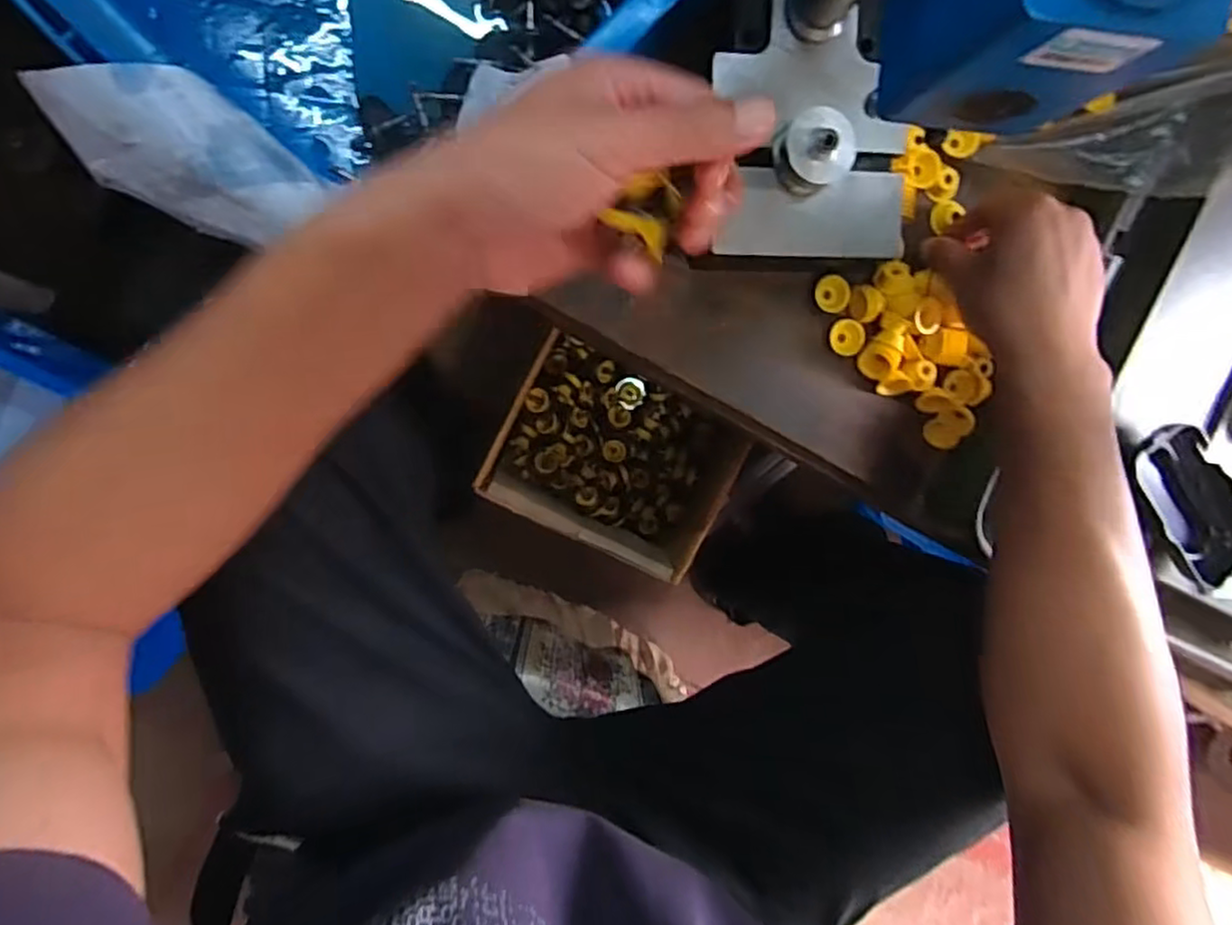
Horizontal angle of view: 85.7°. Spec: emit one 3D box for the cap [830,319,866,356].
[{"bbox_3d":[0.161,-0.087,0.466,0.025,0.013,0.023,-1,97,-7],"label":"cap"}]

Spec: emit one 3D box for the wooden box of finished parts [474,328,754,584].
[{"bbox_3d":[0.007,-0.006,0.706,0.245,0.089,0.176,27,93,-9],"label":"wooden box of finished parts"}]

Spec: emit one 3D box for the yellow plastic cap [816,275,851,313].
[{"bbox_3d":[0.150,-0.117,0.462,0.021,0.013,0.026,3,97,-7],"label":"yellow plastic cap"}]

